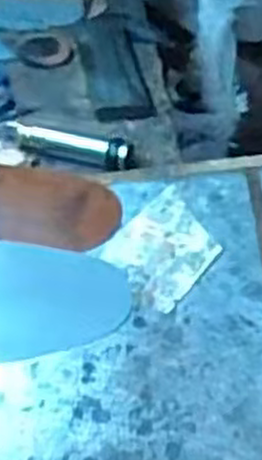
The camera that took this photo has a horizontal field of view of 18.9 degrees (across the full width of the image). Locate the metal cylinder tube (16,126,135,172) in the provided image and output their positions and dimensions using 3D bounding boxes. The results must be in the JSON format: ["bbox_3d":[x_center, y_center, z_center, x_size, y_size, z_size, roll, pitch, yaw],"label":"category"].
[{"bbox_3d":[-0.051,-0.073,0.684,0.105,0.022,0.024,16,49,17],"label":"metal cylinder tube"}]

